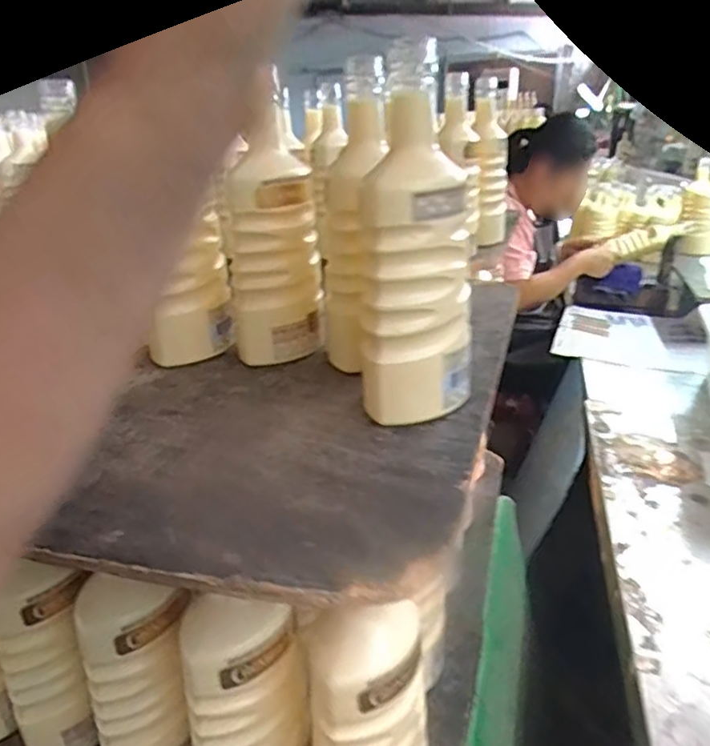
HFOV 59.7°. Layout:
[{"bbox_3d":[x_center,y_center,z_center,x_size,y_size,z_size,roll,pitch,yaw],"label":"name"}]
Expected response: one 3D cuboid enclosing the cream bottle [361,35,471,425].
[{"bbox_3d":[0.038,-0.081,0.446,0.093,0.249,0.070,-12,24,-21],"label":"cream bottle"}]

